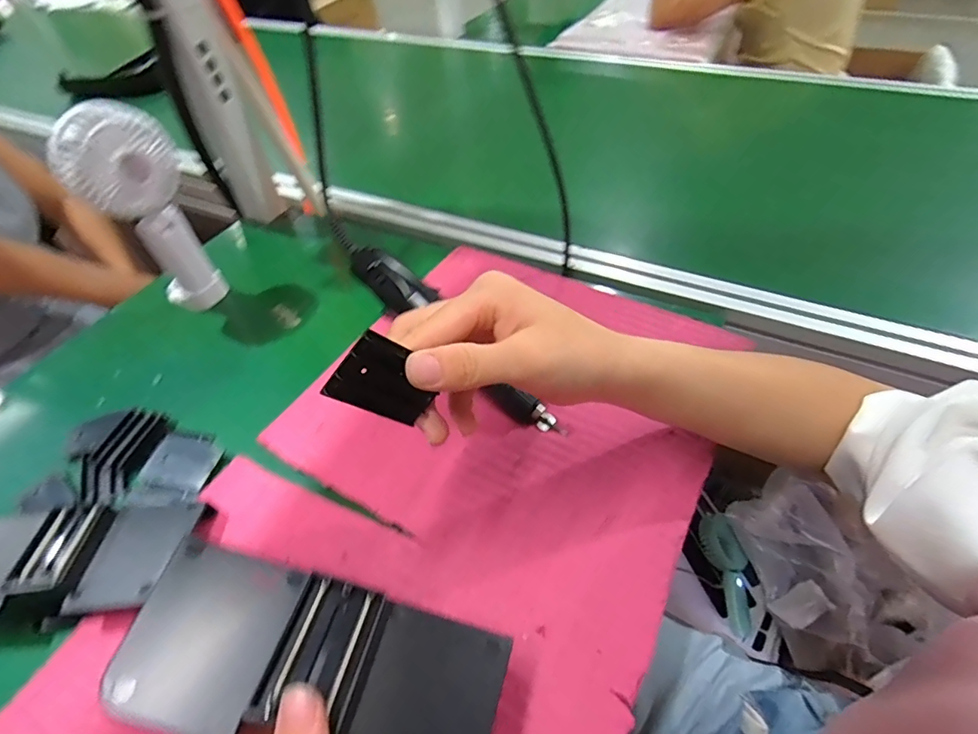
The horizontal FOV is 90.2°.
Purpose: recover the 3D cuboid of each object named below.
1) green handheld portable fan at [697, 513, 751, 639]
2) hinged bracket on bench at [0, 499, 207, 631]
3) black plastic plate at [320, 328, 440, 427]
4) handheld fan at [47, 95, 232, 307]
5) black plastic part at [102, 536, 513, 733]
[{"bbox_3d":[0.438,0.373,0.888,0.062,0.077,0.203,-7,69,-1],"label":"green handheld portable fan"},{"bbox_3d":[-0.281,0.126,0.329,0.152,0.033,0.094,-2,49,3],"label":"hinged bracket on bench"},{"bbox_3d":[-0.046,0.006,0.223,0.033,0.047,0.007,-57,36,4],"label":"black plastic plate"},{"bbox_3d":[-0.311,-0.138,0.462,0.079,0.199,0.044,-22,50,-14],"label":"handheld fan"},{"bbox_3d":[-0.075,0.132,0.217,0.160,0.024,0.070,18,51,0],"label":"black plastic part"}]

